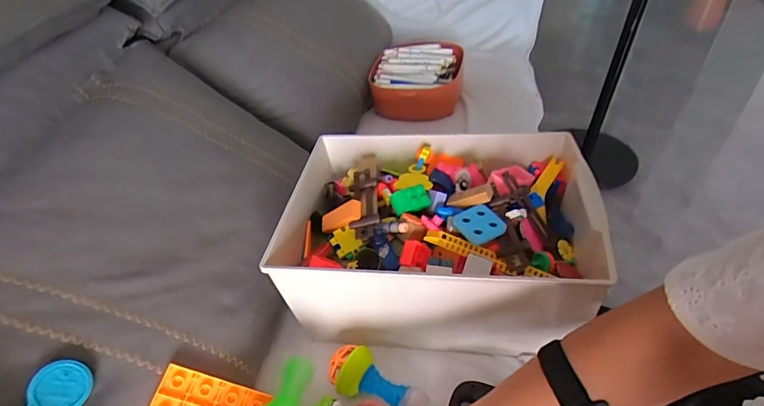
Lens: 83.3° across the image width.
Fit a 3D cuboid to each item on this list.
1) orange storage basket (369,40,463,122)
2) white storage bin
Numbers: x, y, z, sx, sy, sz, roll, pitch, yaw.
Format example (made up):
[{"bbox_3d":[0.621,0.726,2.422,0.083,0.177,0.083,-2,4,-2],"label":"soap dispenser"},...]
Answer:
[{"bbox_3d":[0.092,-0.324,1.126,0.223,0.109,0.248,6,43,11],"label":"orange storage basket"},{"bbox_3d":[0.071,0.045,0.637,0.431,0.163,0.297,2,42,7],"label":"white storage bin"}]

